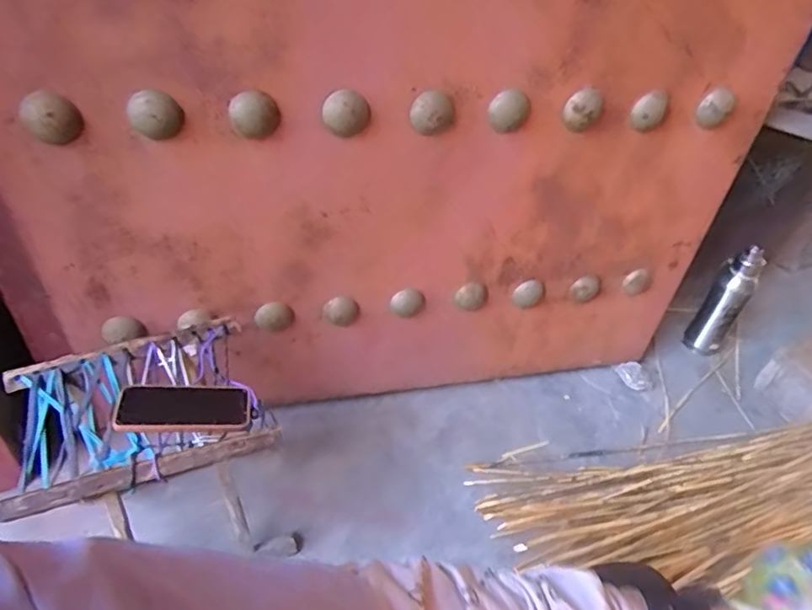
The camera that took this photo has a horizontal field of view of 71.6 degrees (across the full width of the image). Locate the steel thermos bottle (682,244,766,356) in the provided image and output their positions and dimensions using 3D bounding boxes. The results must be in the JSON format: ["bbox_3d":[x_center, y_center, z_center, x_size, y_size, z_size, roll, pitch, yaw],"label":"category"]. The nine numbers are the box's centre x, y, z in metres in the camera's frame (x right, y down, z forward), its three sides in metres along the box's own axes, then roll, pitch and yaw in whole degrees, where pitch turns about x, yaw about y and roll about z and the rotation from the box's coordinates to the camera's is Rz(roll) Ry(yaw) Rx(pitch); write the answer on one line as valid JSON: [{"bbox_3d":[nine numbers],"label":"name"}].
[{"bbox_3d":[0.755,-0.010,1.328,0.084,0.282,0.077,35,48,28],"label":"steel thermos bottle"}]

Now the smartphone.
[{"bbox_3d":[-0.298,0.138,0.759,0.167,0.012,0.084,3,30,-12],"label":"smartphone"}]

